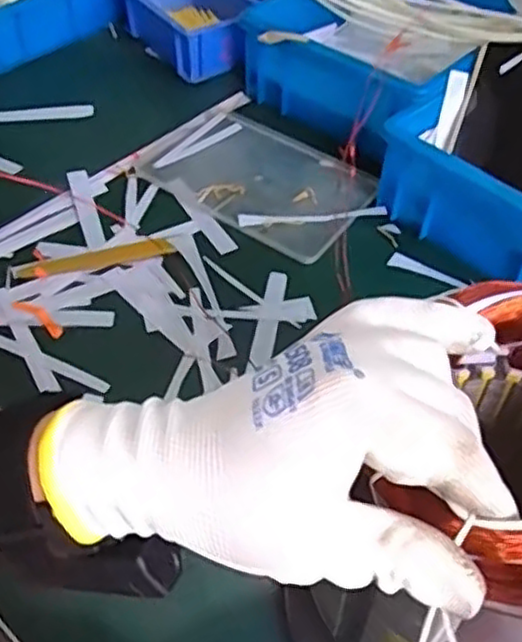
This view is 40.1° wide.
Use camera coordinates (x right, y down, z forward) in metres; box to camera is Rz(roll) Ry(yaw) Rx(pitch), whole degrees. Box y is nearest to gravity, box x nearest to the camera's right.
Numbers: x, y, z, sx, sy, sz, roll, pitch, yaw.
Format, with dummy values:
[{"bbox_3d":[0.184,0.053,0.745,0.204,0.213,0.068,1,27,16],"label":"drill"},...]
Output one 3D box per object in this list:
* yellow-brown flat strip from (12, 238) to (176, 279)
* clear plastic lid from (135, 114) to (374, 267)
[{"bbox_3d":[-0.125,-0.046,0.538,0.117,0.005,0.019,-11,50,-13],"label":"yellow-brown flat strip"},{"bbox_3d":[-0.001,-0.121,0.608,0.182,0.007,0.116,32,54,23],"label":"clear plastic lid"}]

